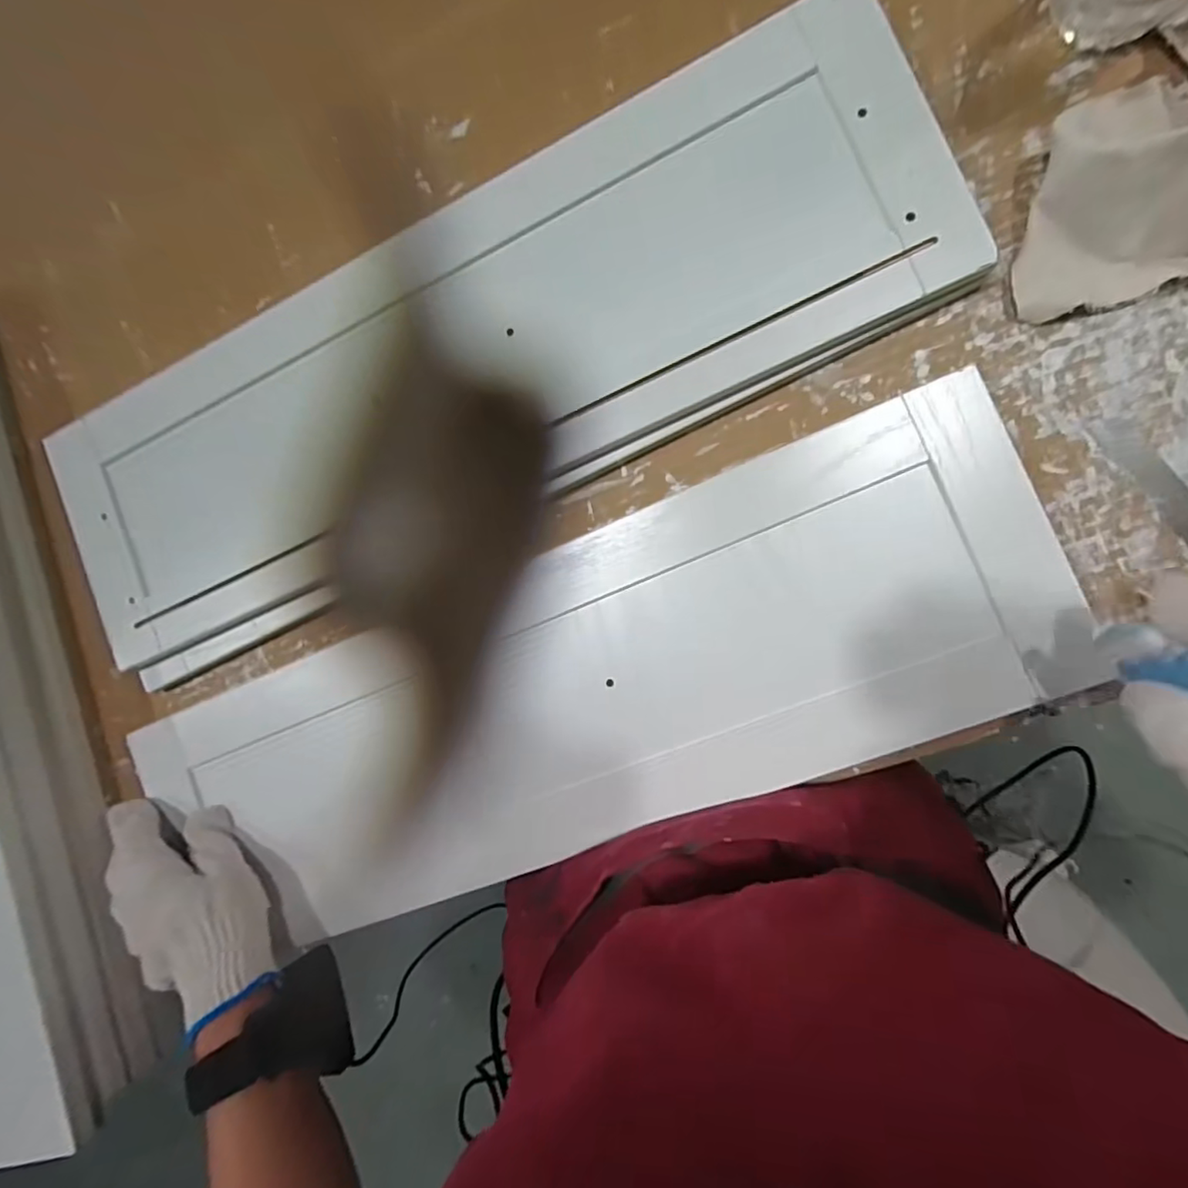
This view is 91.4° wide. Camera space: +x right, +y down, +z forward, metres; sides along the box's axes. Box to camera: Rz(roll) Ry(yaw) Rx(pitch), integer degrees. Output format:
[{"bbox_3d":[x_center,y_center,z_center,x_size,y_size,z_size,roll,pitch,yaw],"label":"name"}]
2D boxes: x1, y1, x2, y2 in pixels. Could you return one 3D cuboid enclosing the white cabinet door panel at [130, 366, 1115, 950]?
[{"bbox_3d":[-0.021,0.071,0.363,0.548,0.026,0.181,-22,86,13],"label":"white cabinet door panel"}]

